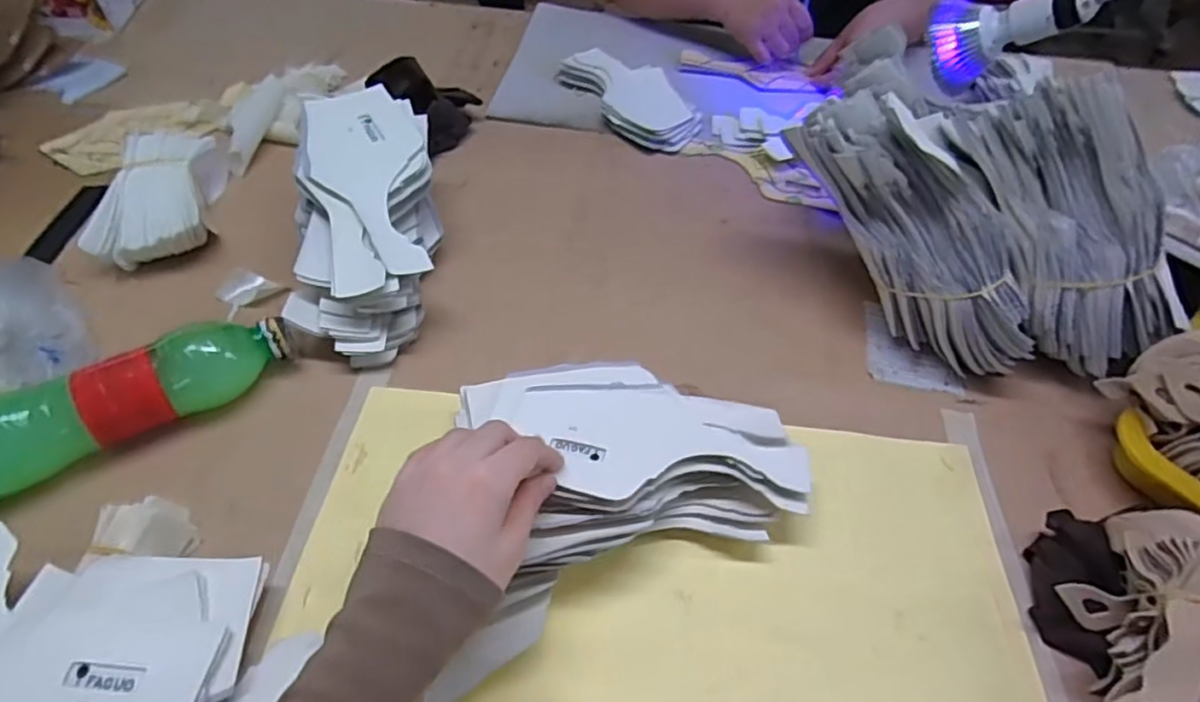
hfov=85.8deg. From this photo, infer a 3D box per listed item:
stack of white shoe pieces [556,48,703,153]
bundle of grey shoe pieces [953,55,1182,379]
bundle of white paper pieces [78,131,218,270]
[{"bbox_3d":[0.031,-0.297,0.743,0.095,0.023,0.202,-28,57,-24],"label":"stack of white shoe pieces"},{"bbox_3d":[0.344,-0.104,0.468,0.101,0.047,0.238,-19,85,29],"label":"bundle of grey shoe pieces"},{"bbox_3d":[-0.385,-0.134,0.568,0.085,0.055,0.157,-8,51,-10],"label":"bundle of white paper pieces"}]

